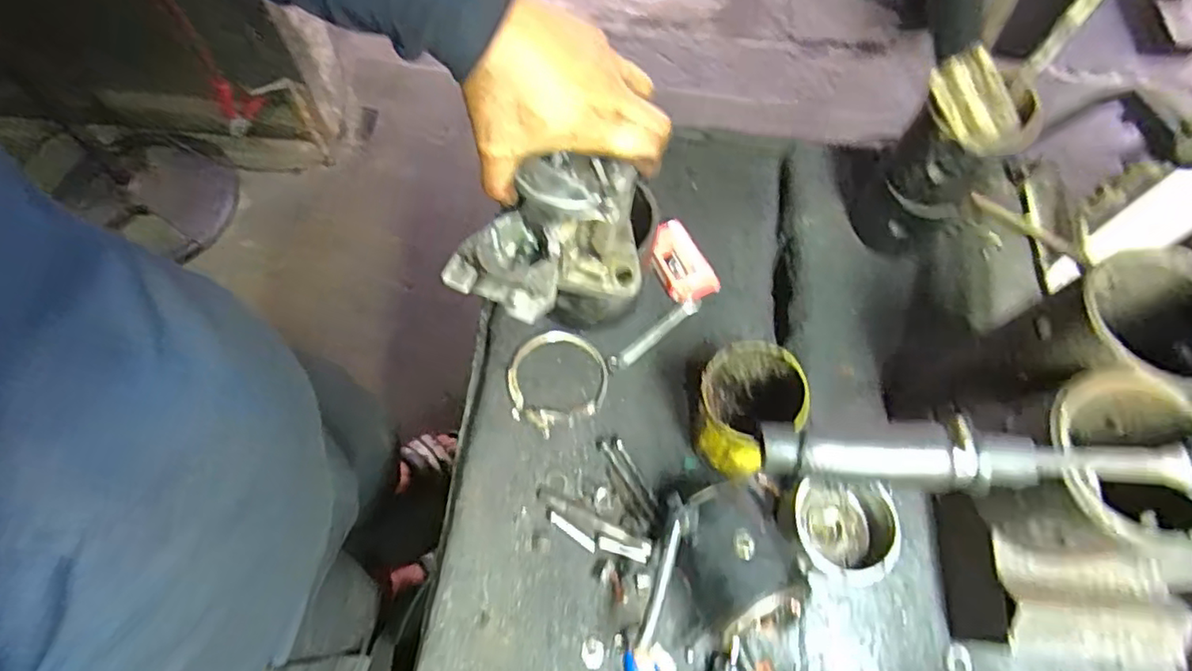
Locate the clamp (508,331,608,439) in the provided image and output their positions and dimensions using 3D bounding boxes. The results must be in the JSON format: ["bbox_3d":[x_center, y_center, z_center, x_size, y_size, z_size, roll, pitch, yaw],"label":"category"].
[{"bbox_3d":[-0.035,0.040,0.563,0.094,0.020,0.084,-25,70,-13],"label":"clamp"}]

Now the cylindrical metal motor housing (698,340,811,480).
[{"bbox_3d":[0.109,0.062,0.502,0.068,0.119,0.076,24,67,7],"label":"cylindrical metal motor housing"}]

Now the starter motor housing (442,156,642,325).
[{"bbox_3d":[-0.021,-0.063,0.435,0.160,0.084,0.082,-32,72,-15],"label":"starter motor housing"}]

